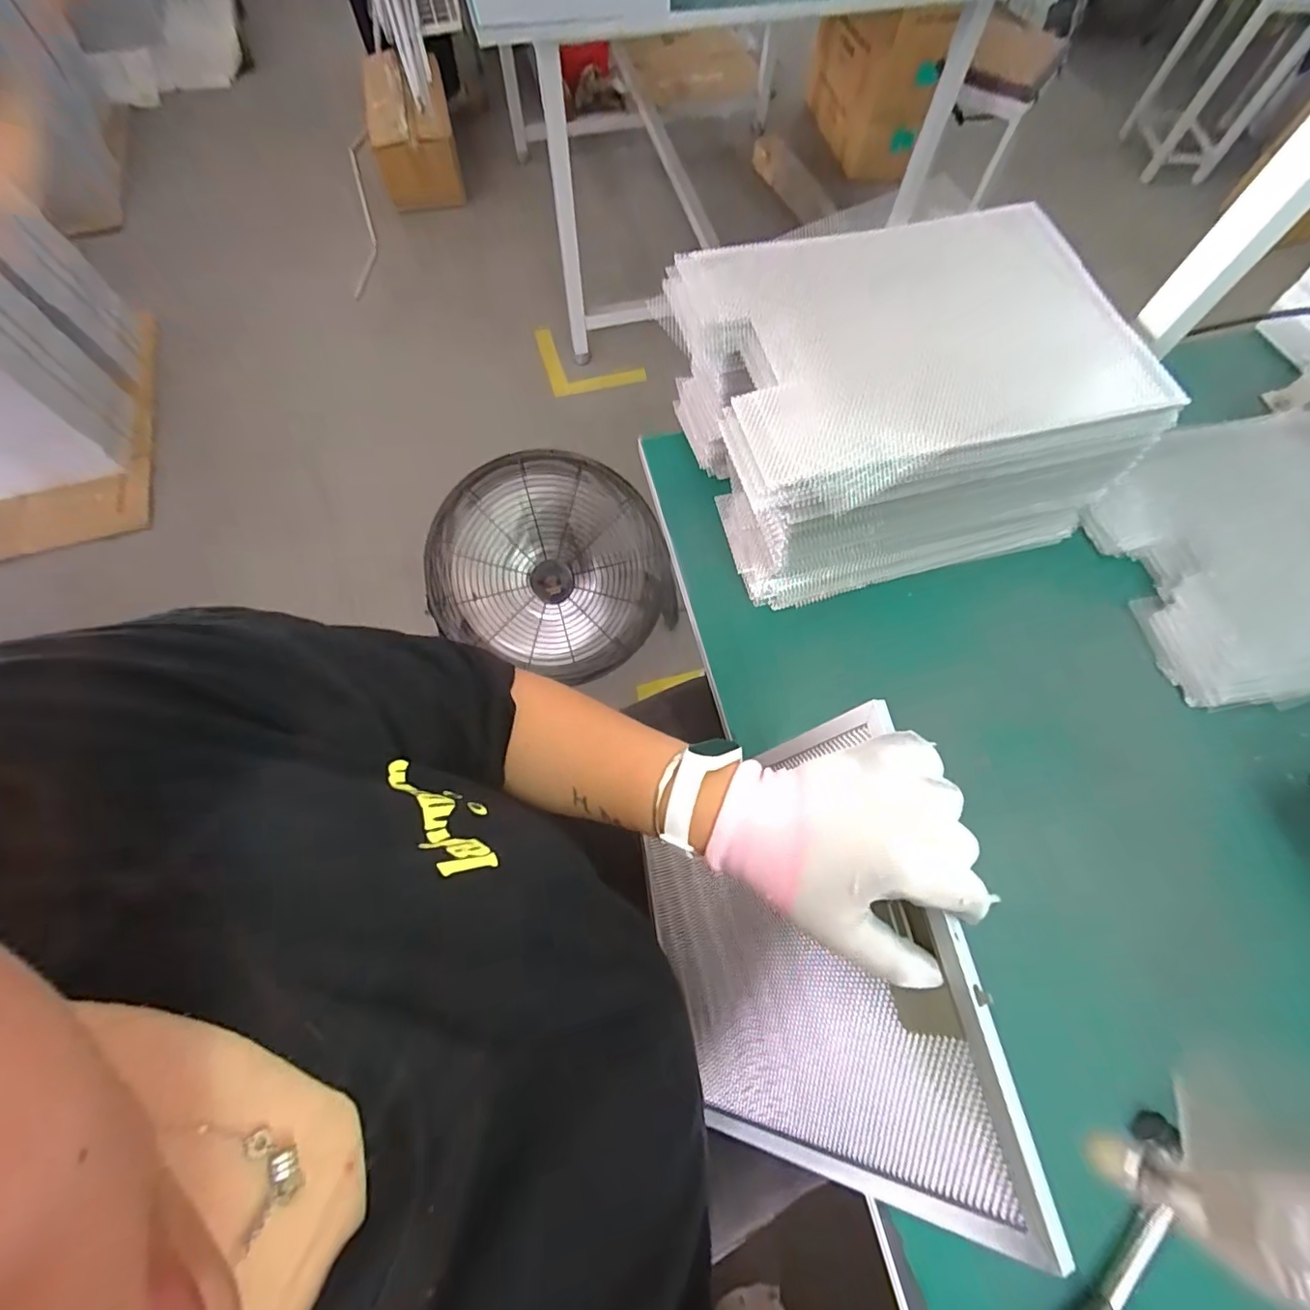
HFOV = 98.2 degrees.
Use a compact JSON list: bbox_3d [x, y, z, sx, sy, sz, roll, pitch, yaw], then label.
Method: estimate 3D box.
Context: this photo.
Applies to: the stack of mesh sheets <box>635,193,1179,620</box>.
[{"bbox_3d":[0.219,-0.229,0.532,0.362,0.174,0.262,-12,67,-6],"label":"stack of mesh sheets"}]

